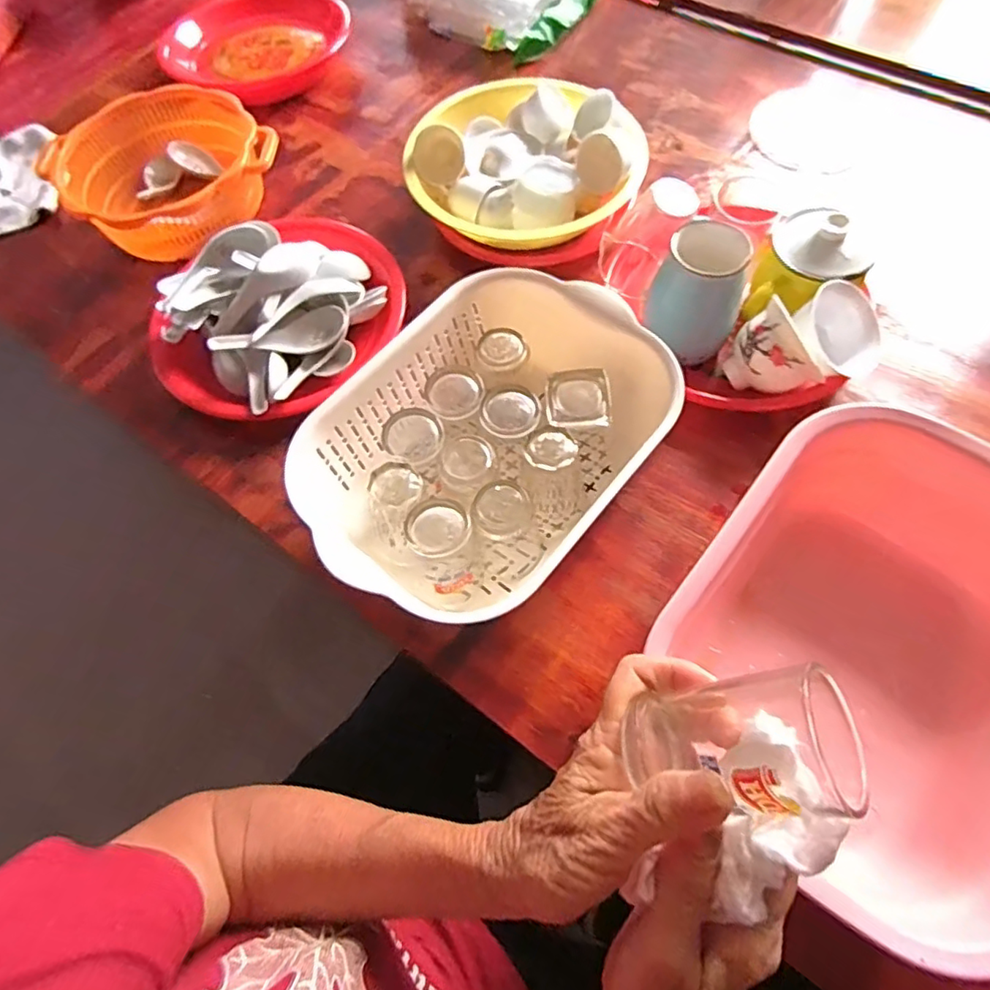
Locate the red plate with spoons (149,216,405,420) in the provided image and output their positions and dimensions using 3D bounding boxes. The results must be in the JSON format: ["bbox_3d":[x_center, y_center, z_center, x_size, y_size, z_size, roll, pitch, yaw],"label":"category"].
[{"bbox_3d":[-0.216,-0.185,0.592,0.250,0.089,0.198,-42,69,-15],"label":"red plate with spoons"}]

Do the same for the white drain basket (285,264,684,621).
[{"bbox_3d":[-0.007,-0.032,0.490,0.219,0.103,0.289,37,72,18],"label":"white drain basket"}]

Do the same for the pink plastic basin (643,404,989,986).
[{"bbox_3d":[0.251,0.098,0.396,0.231,0.109,0.281,35,71,18],"label":"pink plastic basin"}]

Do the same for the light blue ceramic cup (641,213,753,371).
[{"bbox_3d":[0.181,-0.179,0.528,0.080,0.100,0.069,22,68,13],"label":"light blue ceramic cup"}]

